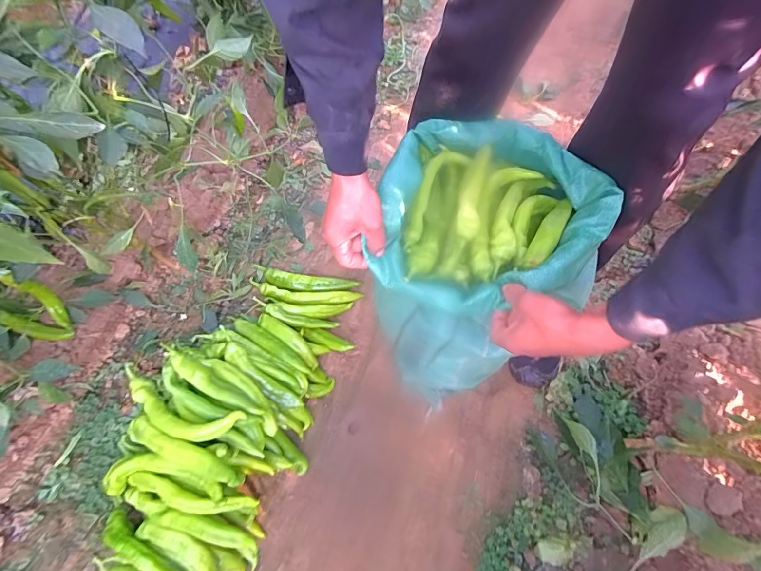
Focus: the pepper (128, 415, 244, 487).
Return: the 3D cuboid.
[{"bbox_3d":[-0.322,0.270,0.624,0.228,0.031,0.039,18,63,11],"label":"pepper"}]

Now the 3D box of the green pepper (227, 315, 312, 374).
[{"bbox_3d":[-0.236,0.122,0.813,0.208,0.031,0.035,29,66,16],"label":"green pepper"}]

